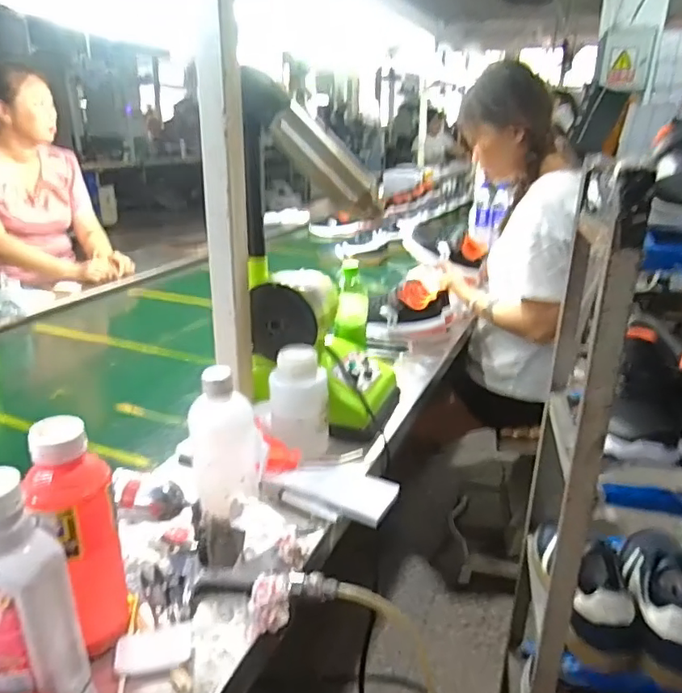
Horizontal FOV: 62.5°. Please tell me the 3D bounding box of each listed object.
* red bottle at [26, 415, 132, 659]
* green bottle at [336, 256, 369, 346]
[{"bbox_3d":[-0.221,0.169,0.481,0.056,0.207,0.062,10,23,20],"label":"red bottle"},{"bbox_3d":[0.023,-0.078,1.016,0.054,0.151,0.059,2,22,2],"label":"green bottle"}]

